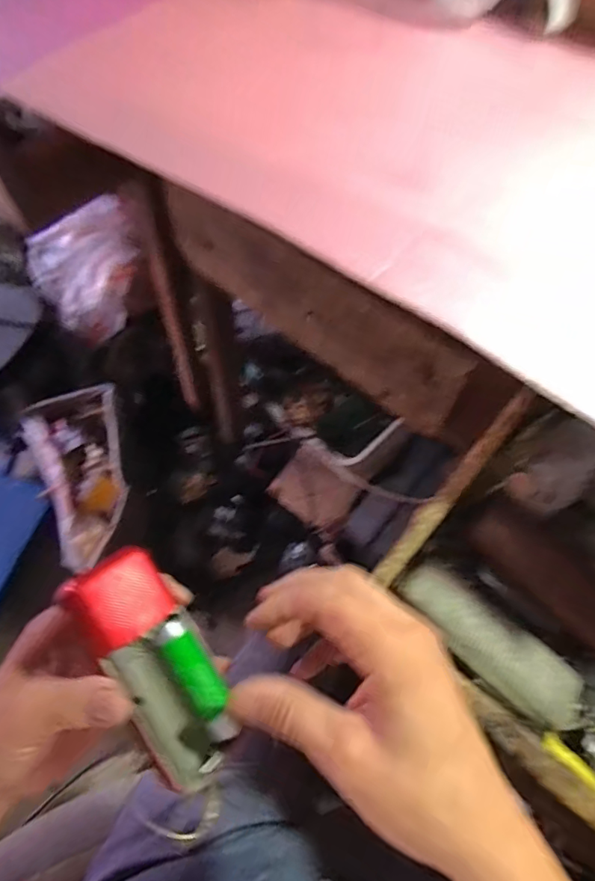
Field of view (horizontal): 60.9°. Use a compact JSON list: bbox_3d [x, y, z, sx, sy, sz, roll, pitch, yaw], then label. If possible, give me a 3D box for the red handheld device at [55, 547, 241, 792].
[{"bbox_3d":[-0.071,0.113,0.258,0.045,0.025,0.115,-29,92,-17],"label":"red handheld device"}]

